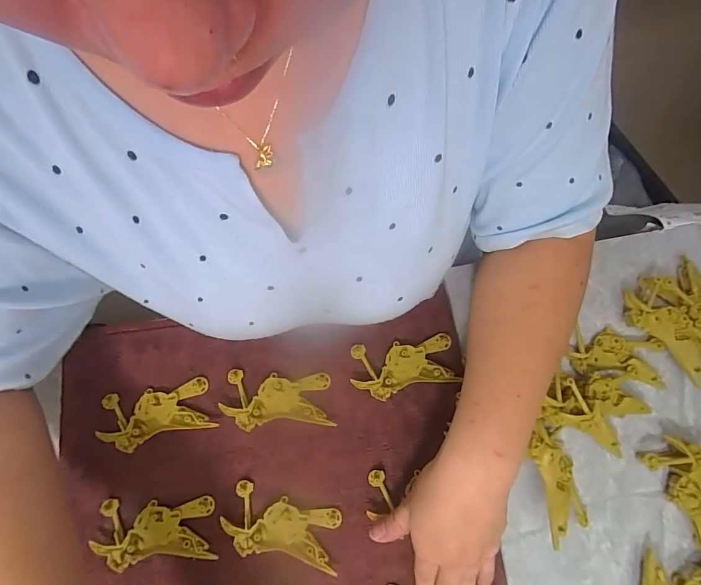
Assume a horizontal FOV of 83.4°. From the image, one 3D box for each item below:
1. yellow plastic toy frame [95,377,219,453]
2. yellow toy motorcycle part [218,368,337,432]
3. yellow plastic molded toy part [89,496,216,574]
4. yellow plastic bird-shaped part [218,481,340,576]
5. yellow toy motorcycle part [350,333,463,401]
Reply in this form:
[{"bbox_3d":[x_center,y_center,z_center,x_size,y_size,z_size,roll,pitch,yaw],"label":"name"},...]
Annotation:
[{"bbox_3d":[-0.181,0.113,0.364,0.097,0.011,0.050,-11,78,-3],"label":"yellow plastic toy frame"},{"bbox_3d":[-0.069,0.101,0.373,0.097,0.010,0.050,3,77,0],"label":"yellow toy motorcycle part"},{"bbox_3d":[-0.171,0.210,0.345,0.097,0.014,0.050,-1,77,-1],"label":"yellow plastic molded toy part"},{"bbox_3d":[-0.060,0.208,0.348,0.099,0.011,0.051,16,78,3],"label":"yellow plastic bird-shaped part"},{"bbox_3d":[0.052,0.072,0.382,0.097,0.010,0.051,-7,78,-2],"label":"yellow toy motorcycle part"}]

